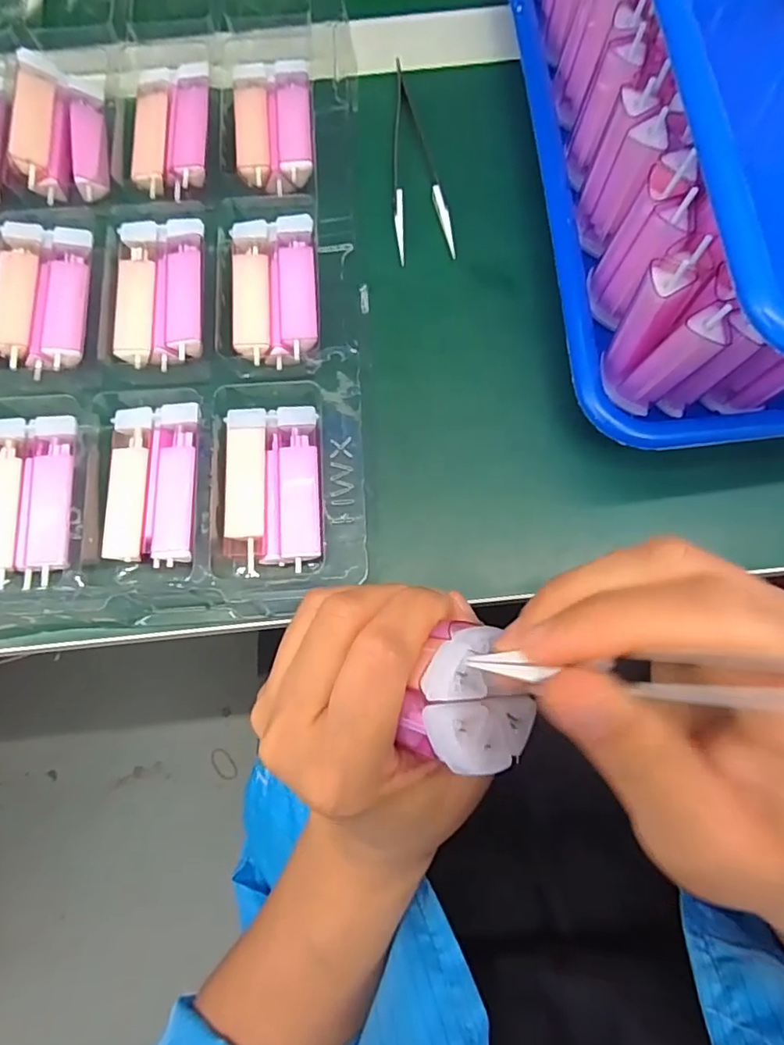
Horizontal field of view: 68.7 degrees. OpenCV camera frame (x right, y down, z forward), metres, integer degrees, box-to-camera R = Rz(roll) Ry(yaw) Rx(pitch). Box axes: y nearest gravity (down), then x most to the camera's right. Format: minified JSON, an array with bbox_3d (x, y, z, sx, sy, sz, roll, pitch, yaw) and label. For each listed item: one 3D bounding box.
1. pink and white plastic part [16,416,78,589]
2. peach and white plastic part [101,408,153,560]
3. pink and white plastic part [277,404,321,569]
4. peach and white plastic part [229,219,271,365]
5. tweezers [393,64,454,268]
[{"bbox_3d":[-0.149,-0.011,0.248,0.021,0.008,0.073,-3,76,1],"label":"pink and white plastic part"},{"bbox_3d":[-0.114,-0.018,0.250,0.017,0.006,0.068,-2,76,1],"label":"peach and white plastic part"},{"bbox_3d":[-0.040,-0.017,0.250,0.019,0.009,0.070,-3,76,0],"label":"pink and white plastic part"},{"bbox_3d":[-0.067,-0.111,0.272,0.017,0.009,0.070,-4,76,0],"label":"peach and white plastic part"},{"bbox_3d":[0.010,-0.190,0.301,0.028,0.011,0.118,-8,76,-1],"label":"tweezers"}]

